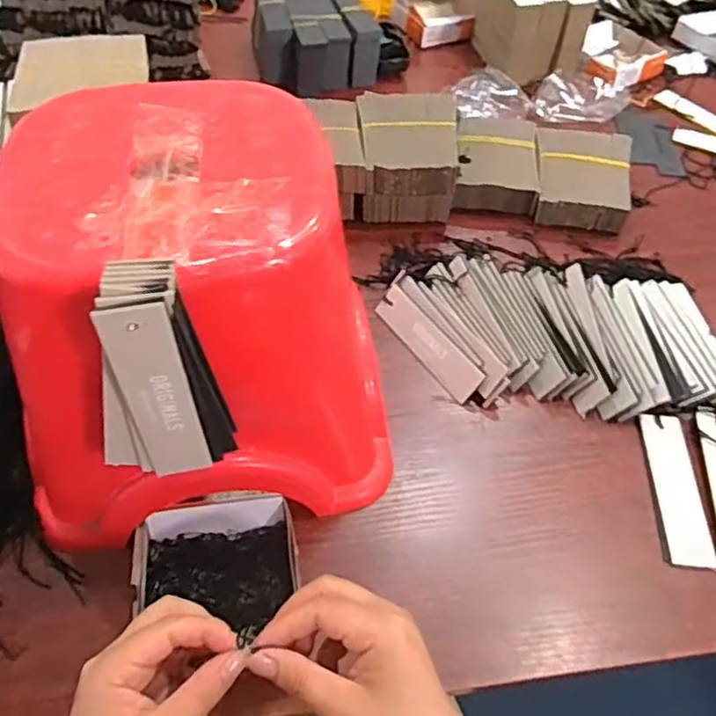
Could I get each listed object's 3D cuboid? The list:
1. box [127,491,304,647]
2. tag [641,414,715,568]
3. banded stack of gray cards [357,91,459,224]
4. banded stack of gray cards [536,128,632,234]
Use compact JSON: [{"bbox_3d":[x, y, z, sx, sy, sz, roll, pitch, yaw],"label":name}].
[{"bbox_3d":[-0.095,0.145,0.448,0.106,0.031,0.092,-6,52,-7],"label":"box"},{"bbox_3d":[0.239,0.098,0.501,0.034,0.006,0.123,4,51,1],"label":"tag"},{"bbox_3d":[0.051,-0.215,0.695,0.098,0.072,0.132,3,51,0],"label":"banded stack of gray cards"},{"bbox_3d":[0.241,-0.196,0.715,0.099,0.033,0.129,11,52,7],"label":"banded stack of gray cards"}]

